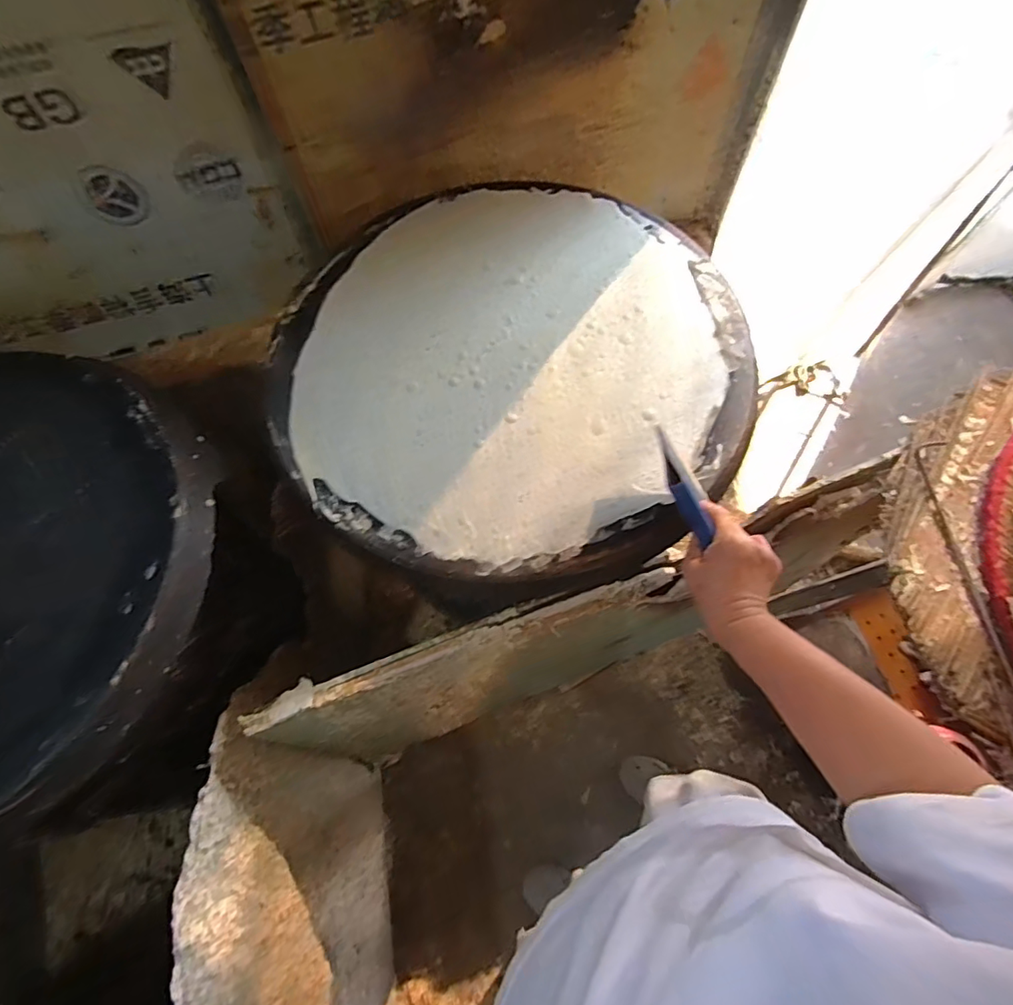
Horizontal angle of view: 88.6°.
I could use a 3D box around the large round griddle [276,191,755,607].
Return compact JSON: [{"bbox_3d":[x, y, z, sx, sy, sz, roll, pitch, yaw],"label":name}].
[{"bbox_3d":[0.001,-0.181,0.669,0.582,0.039,0.601,-1,66,1],"label":"large round griddle"}]

